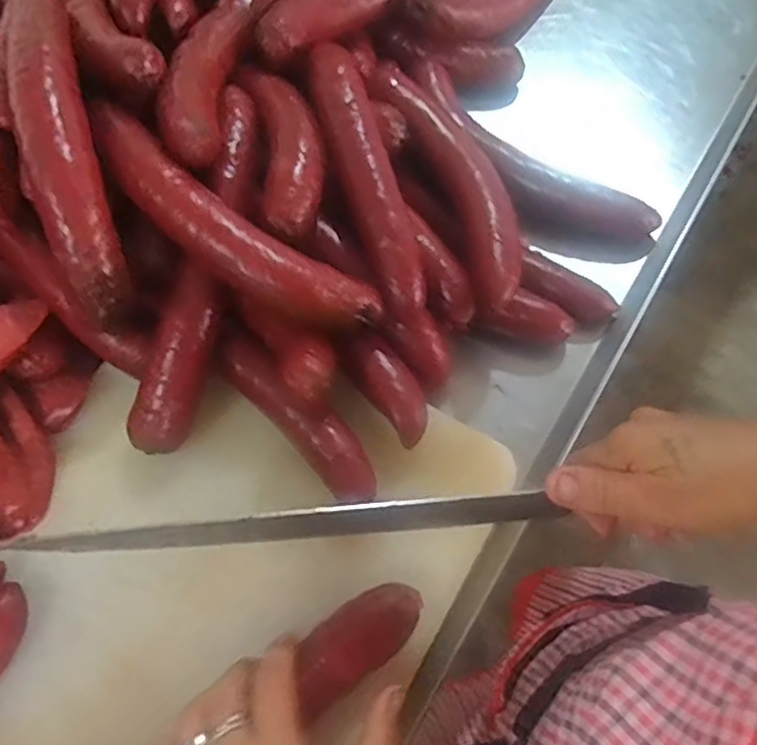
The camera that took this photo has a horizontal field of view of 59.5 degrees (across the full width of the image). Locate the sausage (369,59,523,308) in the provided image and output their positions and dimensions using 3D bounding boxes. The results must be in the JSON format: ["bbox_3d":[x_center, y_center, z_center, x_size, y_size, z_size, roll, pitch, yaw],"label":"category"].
[{"bbox_3d":[0.058,-0.144,0.500,0.059,0.048,0.221,-21,69,-7],"label":"sausage"}]

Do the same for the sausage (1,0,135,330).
[{"bbox_3d":[-0.200,-0.149,0.421,0.043,0.048,0.243,-16,81,-5],"label":"sausage"}]

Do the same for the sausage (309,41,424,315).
[{"bbox_3d":[-0.012,-0.144,0.447,0.035,0.029,0.213,-15,69,-5],"label":"sausage"}]

